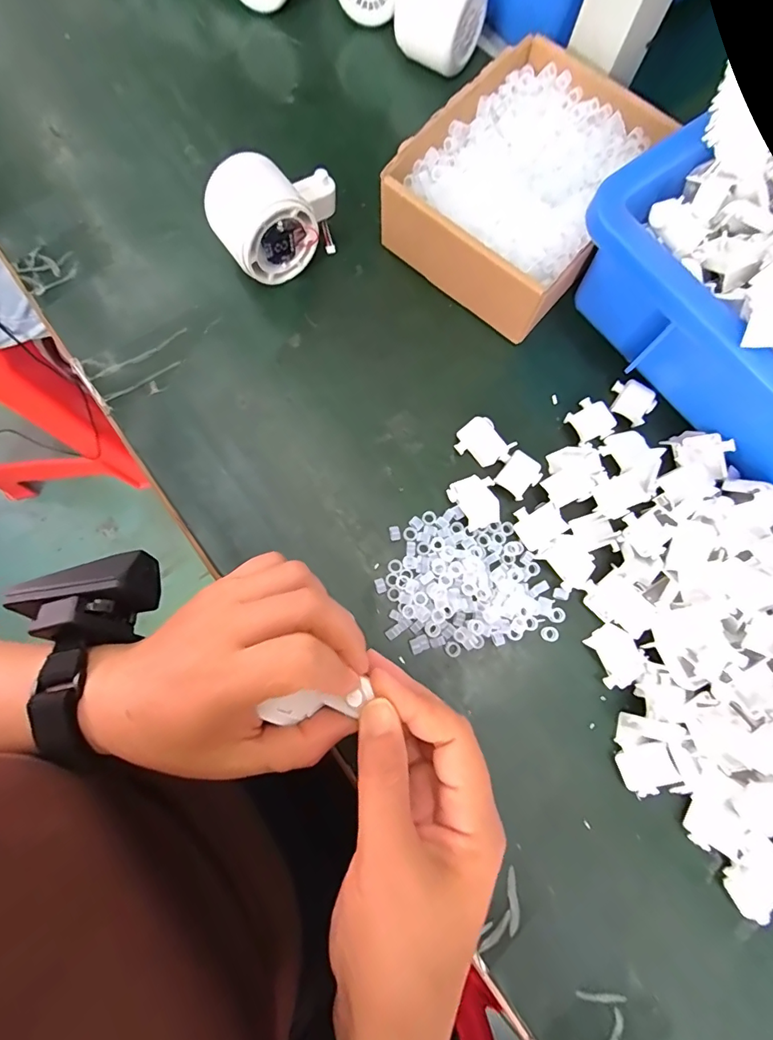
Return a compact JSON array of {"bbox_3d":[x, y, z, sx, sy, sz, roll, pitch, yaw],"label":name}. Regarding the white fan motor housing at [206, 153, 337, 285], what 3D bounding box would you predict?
[{"bbox_3d":[-0.072,-0.203,0.303,0.082,0.056,0.047,-33,81,-8],"label":"white fan motor housing"}]

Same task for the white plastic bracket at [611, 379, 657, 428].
[{"bbox_3d":[0.167,-0.081,0.310,0.030,0.006,0.027,38,79,6],"label":"white plastic bracket"}]

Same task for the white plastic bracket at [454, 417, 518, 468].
[{"bbox_3d":[0.063,-0.051,0.297,0.029,0.011,0.032,-39,82,-9],"label":"white plastic bracket"}]

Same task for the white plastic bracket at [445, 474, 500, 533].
[{"bbox_3d":[0.058,-0.011,0.289,0.028,0.004,0.034,-24,80,-7],"label":"white plastic bracket"}]

